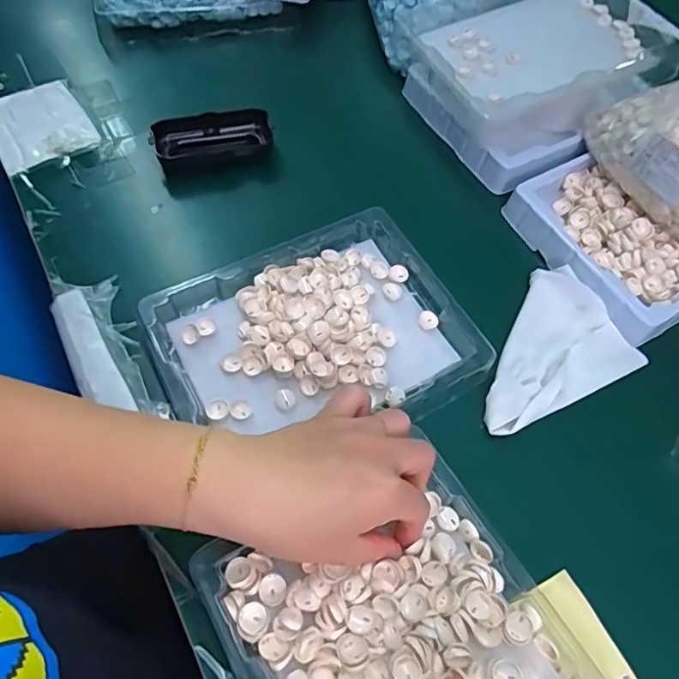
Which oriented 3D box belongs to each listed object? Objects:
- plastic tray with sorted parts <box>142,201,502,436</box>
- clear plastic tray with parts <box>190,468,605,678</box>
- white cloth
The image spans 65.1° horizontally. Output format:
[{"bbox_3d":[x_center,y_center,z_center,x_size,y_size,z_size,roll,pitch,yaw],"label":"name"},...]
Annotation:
[{"bbox_3d":[-0.017,-0.003,0.399,0.219,0.032,0.163,-23,65,-15],"label":"plastic tray with sorted parts"},{"bbox_3d":[0.040,0.180,0.307,0.179,0.037,0.205,-26,65,-16],"label":"clear plastic tray with parts"},{"bbox_3d":[0.154,0.006,0.420,0.143,0.019,0.100,-23,65,-15],"label":"white cloth"}]

